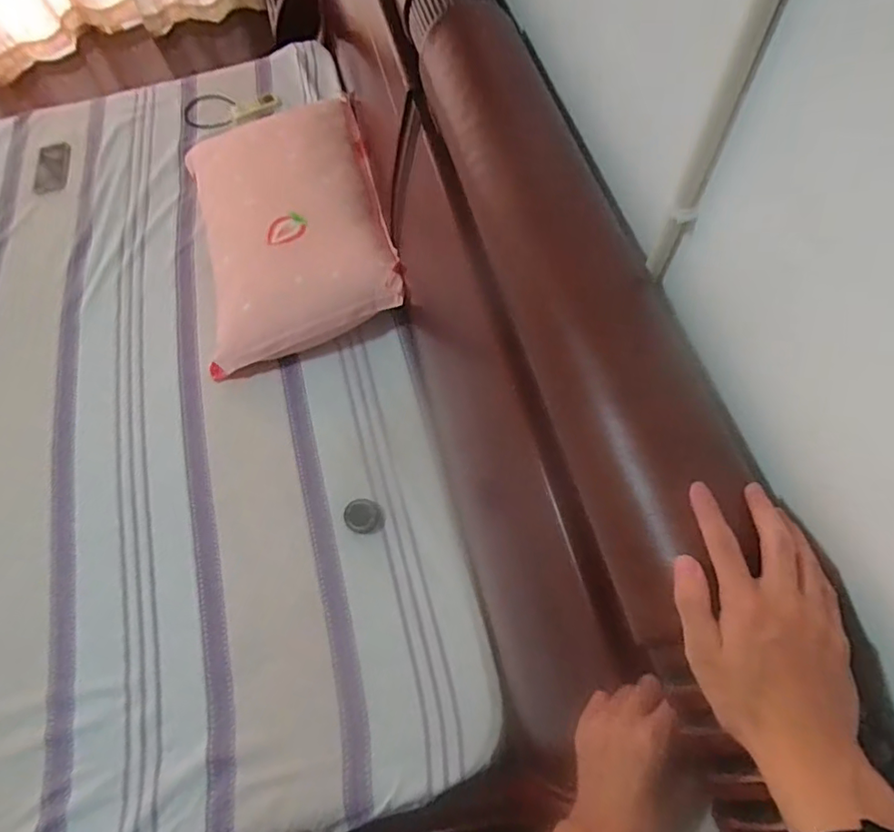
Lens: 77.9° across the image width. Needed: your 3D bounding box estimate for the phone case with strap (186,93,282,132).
[{"bbox_3d":[-0.537,-0.767,1.388,0.239,0.029,0.101,-10,67,-2],"label":"phone case with strap"}]

